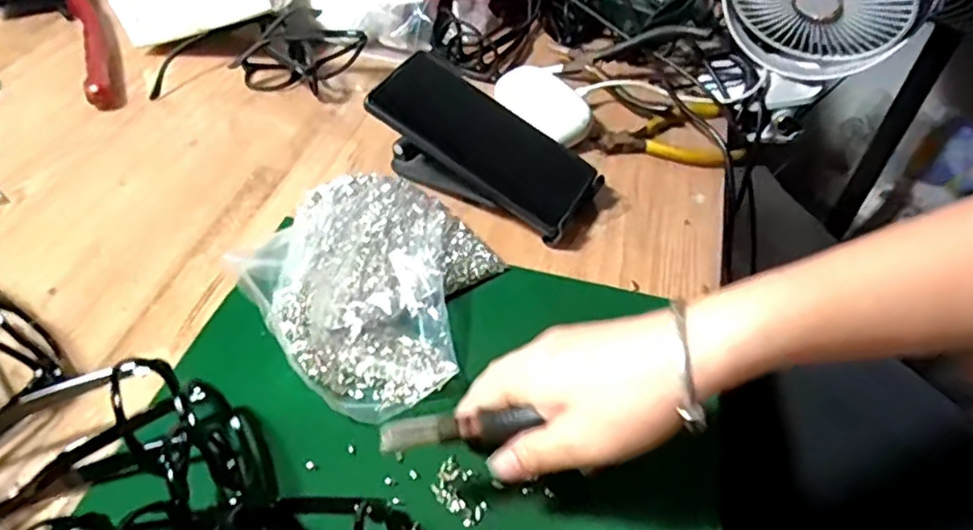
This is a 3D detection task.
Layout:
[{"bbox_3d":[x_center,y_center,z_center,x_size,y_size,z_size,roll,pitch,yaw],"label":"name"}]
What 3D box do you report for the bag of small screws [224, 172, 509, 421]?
[{"bbox_3d":[-0.067,0.008,0.411,0.153,0.037,0.161,-31,56,-26],"label":"bag of small screws"}]

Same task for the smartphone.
[{"bbox_3d":[0.000,-0.092,0.461,0.156,0.015,0.074,37,61,0],"label":"smartphone"}]

